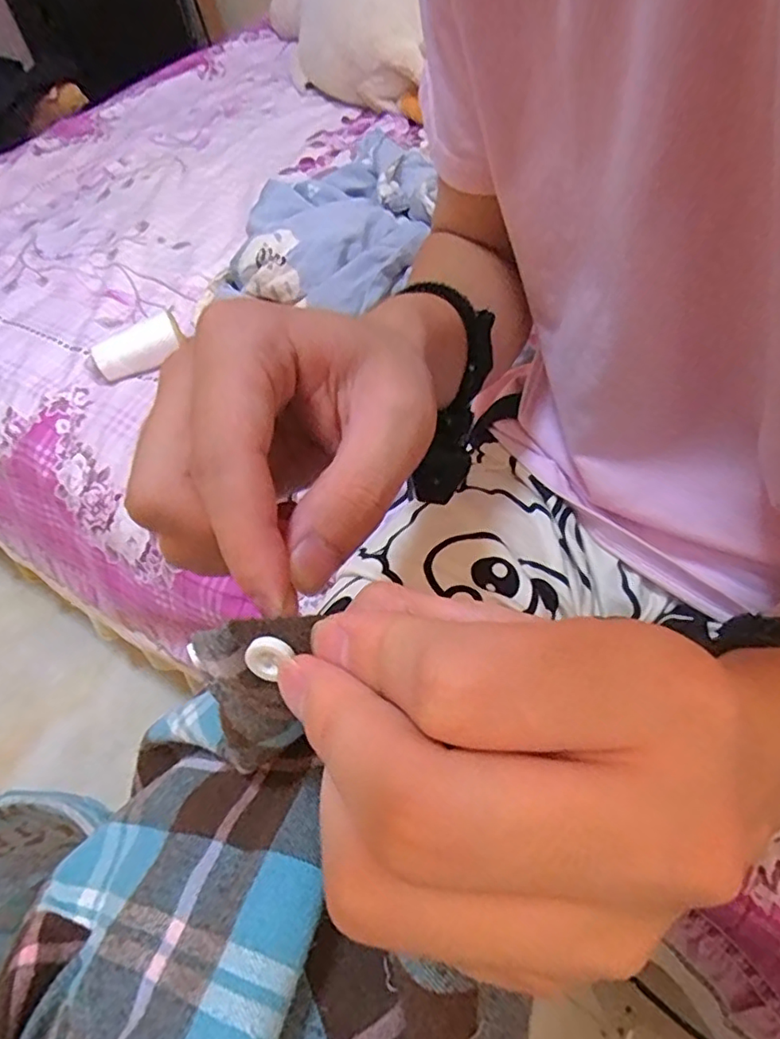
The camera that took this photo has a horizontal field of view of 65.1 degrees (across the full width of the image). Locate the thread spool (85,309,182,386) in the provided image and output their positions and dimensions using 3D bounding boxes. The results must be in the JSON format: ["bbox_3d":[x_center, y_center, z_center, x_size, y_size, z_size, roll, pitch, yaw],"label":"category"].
[{"bbox_3d":[-0.326,-0.216,0.772,0.125,0.055,0.046,-30,52,3],"label":"thread spool"}]

